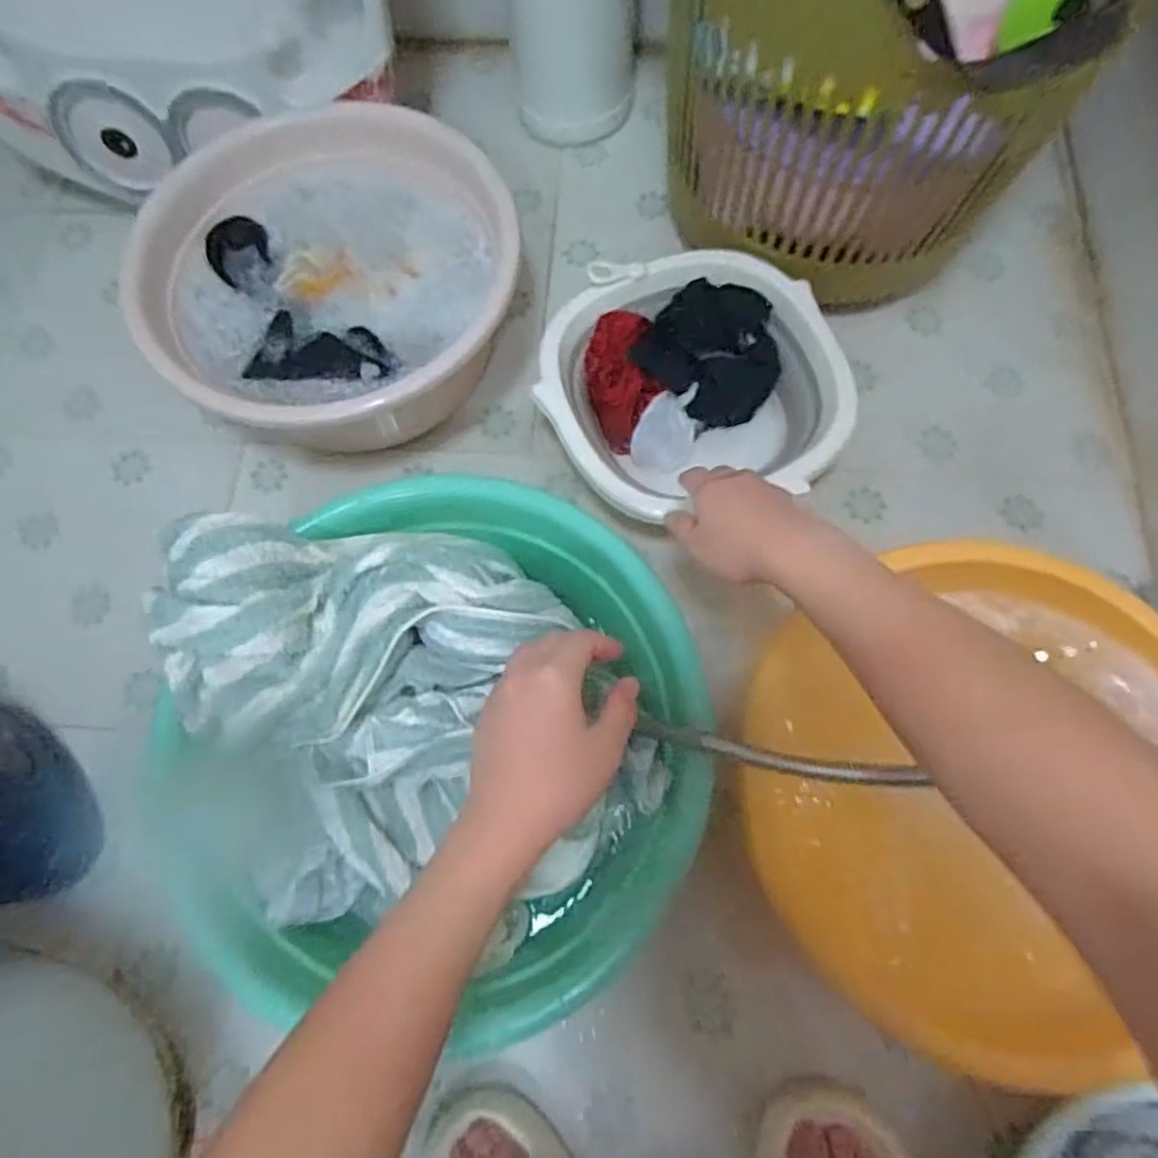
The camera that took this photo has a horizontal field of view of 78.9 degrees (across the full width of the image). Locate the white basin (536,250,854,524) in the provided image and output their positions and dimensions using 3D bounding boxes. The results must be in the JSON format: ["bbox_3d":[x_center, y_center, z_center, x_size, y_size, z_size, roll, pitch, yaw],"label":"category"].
[{"bbox_3d":[0.104,-0.181,0.672,0.261,0.078,0.247,-1,72,2],"label":"white basin"}]

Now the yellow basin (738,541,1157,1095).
[{"bbox_3d":[0.283,0.147,0.526,0.308,0.108,0.351,33,76,12],"label":"yellow basin"}]

